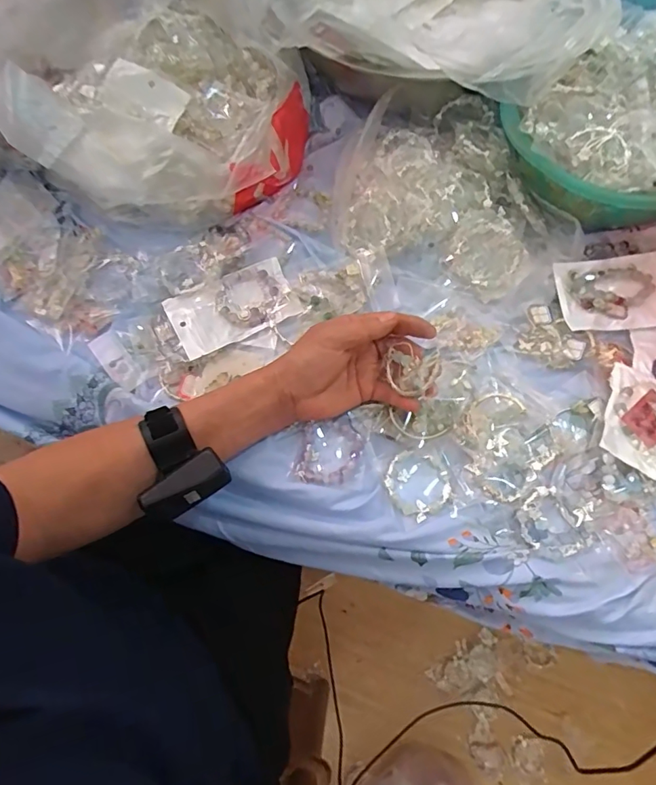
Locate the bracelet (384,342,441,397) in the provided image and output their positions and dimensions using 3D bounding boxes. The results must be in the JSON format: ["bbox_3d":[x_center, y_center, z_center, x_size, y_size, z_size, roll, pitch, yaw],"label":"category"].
[{"bbox_3d":[0.073,-0.019,0.419,0.050,0.011,0.040,23,96,46],"label":"bracelet"}]

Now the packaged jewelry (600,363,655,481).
[{"bbox_3d":[0.290,0.029,0.446,0.075,0.021,0.095,23,75,9],"label":"packaged jewelry"}]

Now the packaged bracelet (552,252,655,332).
[{"bbox_3d":[0.297,-0.100,0.494,0.128,0.017,0.075,-8,72,0],"label":"packaged bracelet"}]

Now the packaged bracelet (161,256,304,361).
[{"bbox_3d":[-0.095,-0.086,0.493,0.120,0.016,0.071,-28,73,-6],"label":"packaged bracelet"}]

